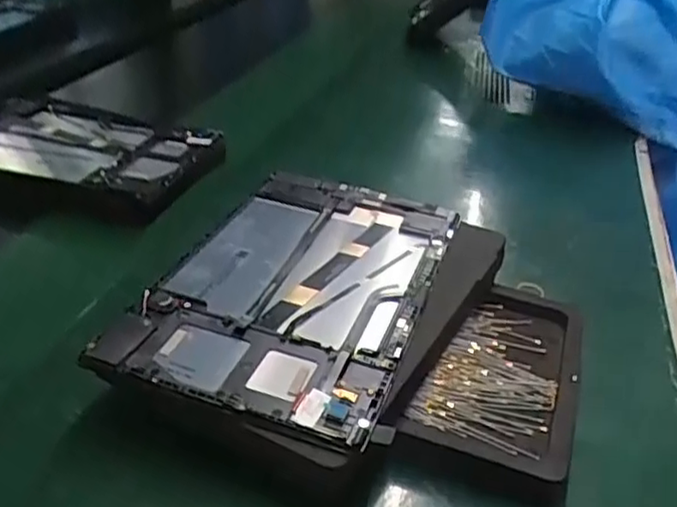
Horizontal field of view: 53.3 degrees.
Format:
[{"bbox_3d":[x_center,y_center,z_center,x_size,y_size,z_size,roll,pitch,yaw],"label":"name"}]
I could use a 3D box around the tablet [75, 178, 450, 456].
[{"bbox_3d":[-0.023,0.013,0.412,0.148,0.016,0.239,15,33,13],"label":"tablet"}]

